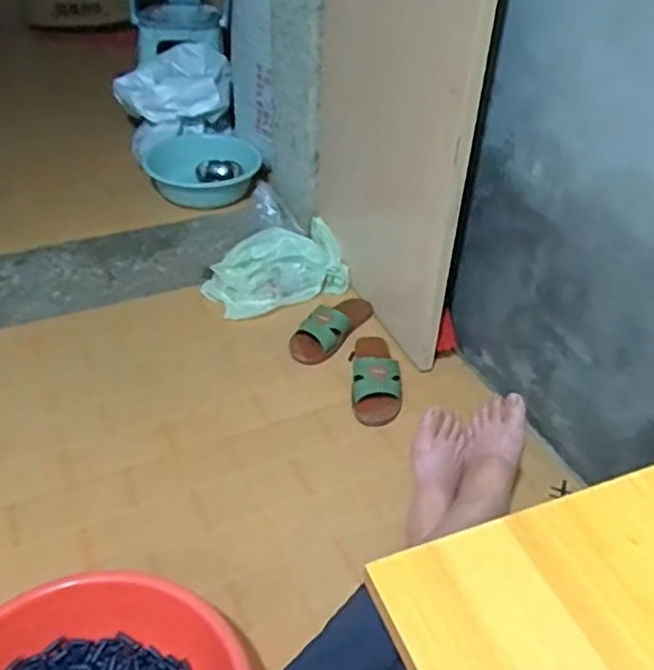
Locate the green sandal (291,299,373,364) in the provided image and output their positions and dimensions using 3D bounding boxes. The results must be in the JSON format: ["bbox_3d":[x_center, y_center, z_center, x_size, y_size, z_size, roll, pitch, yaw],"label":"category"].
[{"bbox_3d":[0.015,-0.022,1.344,0.091,0.038,0.226,26,44,26],"label":"green sandal"}]

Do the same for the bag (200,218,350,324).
[{"bbox_3d":[-0.118,-0.150,1.471,0.304,0.066,0.211,-15,42,-21],"label":"bag"}]

